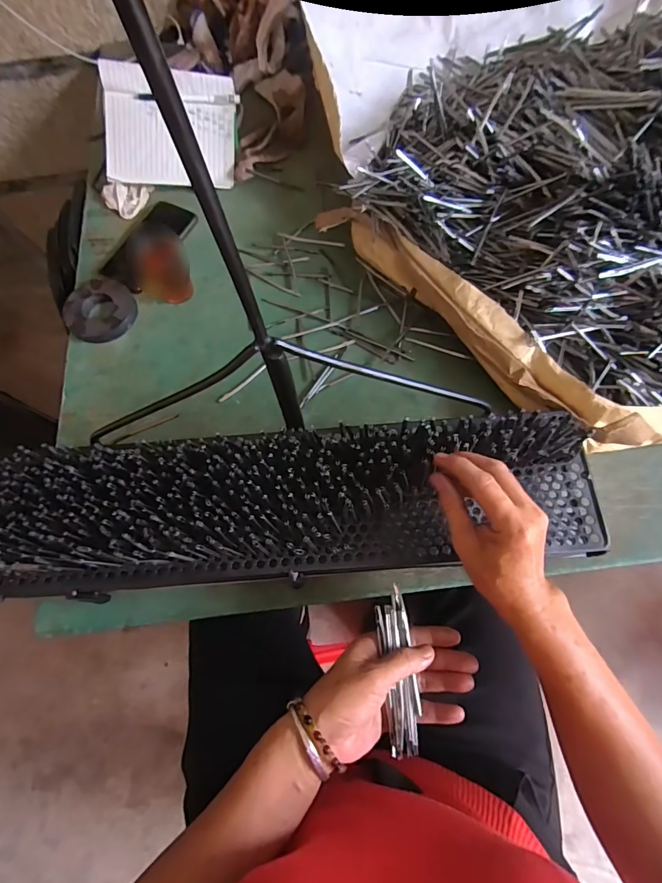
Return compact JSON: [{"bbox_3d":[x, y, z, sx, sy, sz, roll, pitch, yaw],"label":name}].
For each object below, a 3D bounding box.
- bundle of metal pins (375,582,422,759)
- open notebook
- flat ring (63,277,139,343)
[{"bbox_3d":[0.055,0.192,0.353,0.029,0.013,0.128,-1,74,2],"label":"bundle of metal pins"},{"bbox_3d":[-0.251,-0.495,0.653,0.197,0.033,0.168,3,98,-6],"label":"open notebook"},{"bbox_3d":[-0.325,-0.186,0.584,0.093,0.021,0.095,-1,69,2],"label":"flat ring"}]

